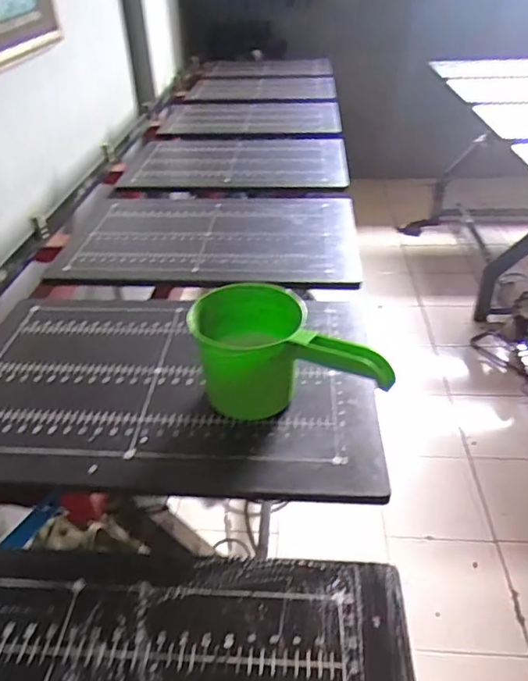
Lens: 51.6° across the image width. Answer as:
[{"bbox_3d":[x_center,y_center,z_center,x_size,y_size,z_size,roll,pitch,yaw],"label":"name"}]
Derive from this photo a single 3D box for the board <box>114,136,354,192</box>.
[{"bbox_3d":[-0.071,-0.513,1.542,0.609,0.037,0.435,2,36,9],"label":"board"}]

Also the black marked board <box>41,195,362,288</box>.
[{"bbox_3d":[-0.125,-0.235,1.164,0.628,0.015,0.421,2,35,5],"label":"black marked board"}]

